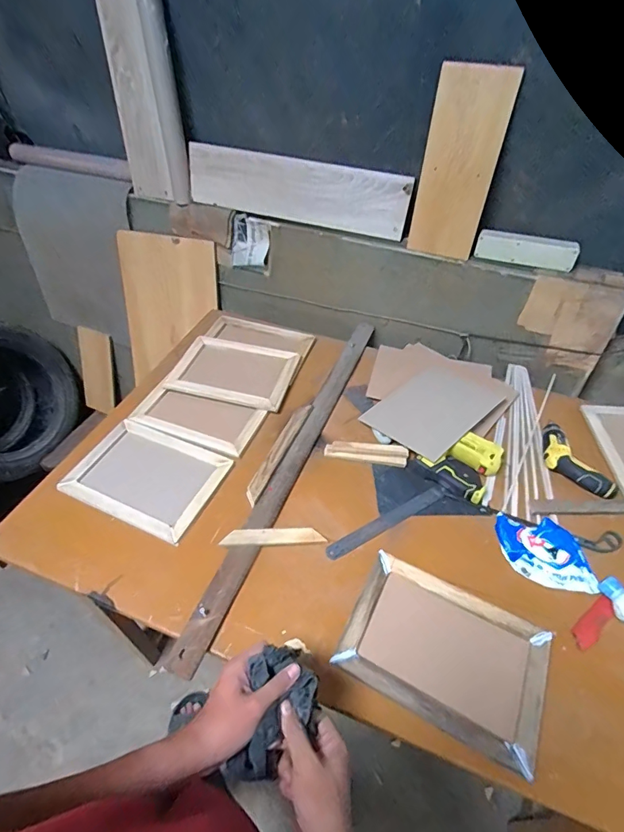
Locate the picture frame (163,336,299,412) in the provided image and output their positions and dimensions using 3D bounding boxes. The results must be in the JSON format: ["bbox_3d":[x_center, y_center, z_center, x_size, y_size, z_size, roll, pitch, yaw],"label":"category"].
[{"bbox_3d":[-0.201,-0.117,1.113,0.291,0.019,0.214,9,46,10],"label":"picture frame"}]

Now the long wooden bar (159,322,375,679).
[{"bbox_3d":[-0.026,0.064,0.950,0.053,0.020,0.953,17,50,15],"label":"long wooden bar"}]

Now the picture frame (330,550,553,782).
[{"bbox_3d":[0.213,0.367,0.683,0.296,0.015,0.196,20,49,20],"label":"picture frame"}]

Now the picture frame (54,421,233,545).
[{"bbox_3d":[-0.344,0.123,0.901,0.287,0.028,0.210,18,48,18],"label":"picture frame"}]

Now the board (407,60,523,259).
[{"bbox_3d":[0.327,-0.554,0.975,0.162,0.373,0.028,14,47,15],"label":"board"}]

